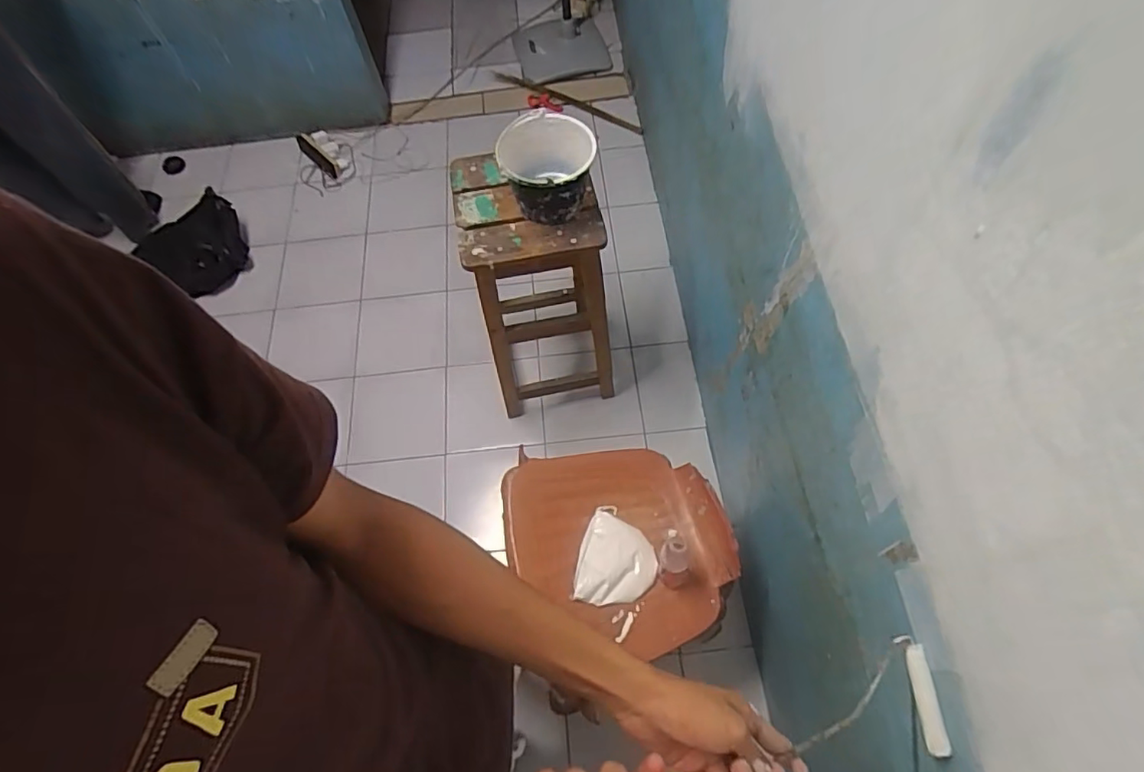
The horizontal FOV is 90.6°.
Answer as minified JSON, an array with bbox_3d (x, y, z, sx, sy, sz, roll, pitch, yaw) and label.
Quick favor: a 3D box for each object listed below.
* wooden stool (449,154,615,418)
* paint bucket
[{"bbox_3d":[-0.081,-0.237,1.445,0.315,0.648,0.310,-12,63,-3],"label":"wooden stool"},{"bbox_3d":[-0.046,-0.414,1.096,0.172,0.136,0.183,-1,63,3],"label":"paint bucket"}]

